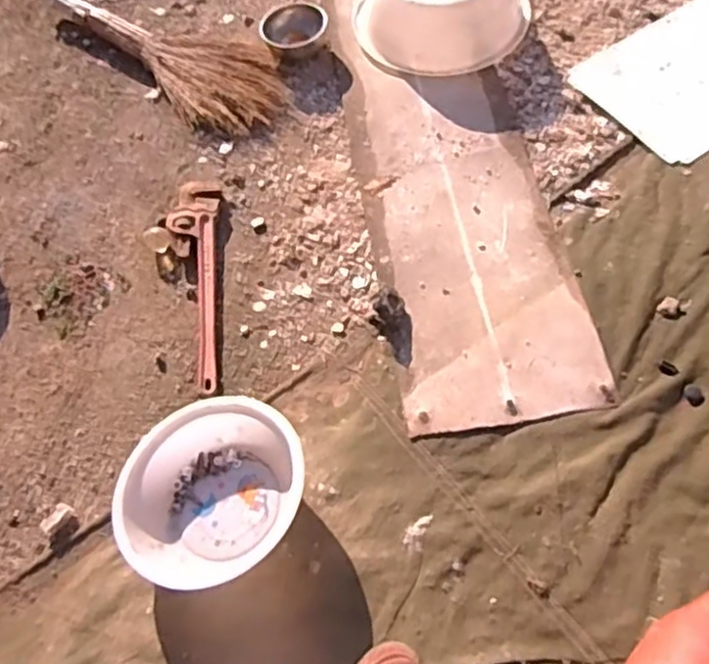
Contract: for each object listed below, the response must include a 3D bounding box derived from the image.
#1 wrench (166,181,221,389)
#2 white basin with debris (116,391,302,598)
[{"bbox_3d":[-0.270,-0.084,1.153,0.084,0.025,0.398,-5,62,4],"label":"wrench"},{"bbox_3d":[-0.187,0.223,0.935,0.258,0.107,0.258,-7,55,10],"label":"white basin with debris"}]

